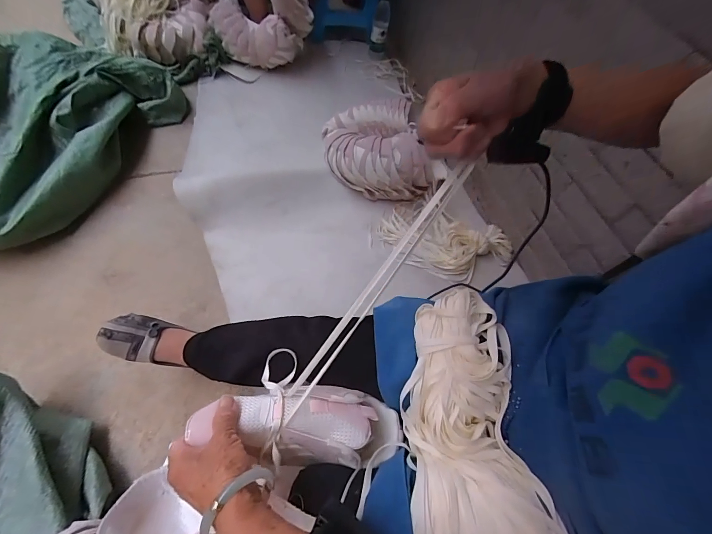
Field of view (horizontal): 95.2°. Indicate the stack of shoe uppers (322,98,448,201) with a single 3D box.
[{"bbox_3d":[0.050,-0.339,0.970,0.270,0.175,0.310,-11,62,-13],"label":"stack of shoe uppers"}]

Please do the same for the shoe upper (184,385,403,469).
[{"bbox_3d":[-0.060,0.181,0.380,0.238,0.054,0.082,13,59,-16],"label":"shoe upper"}]

